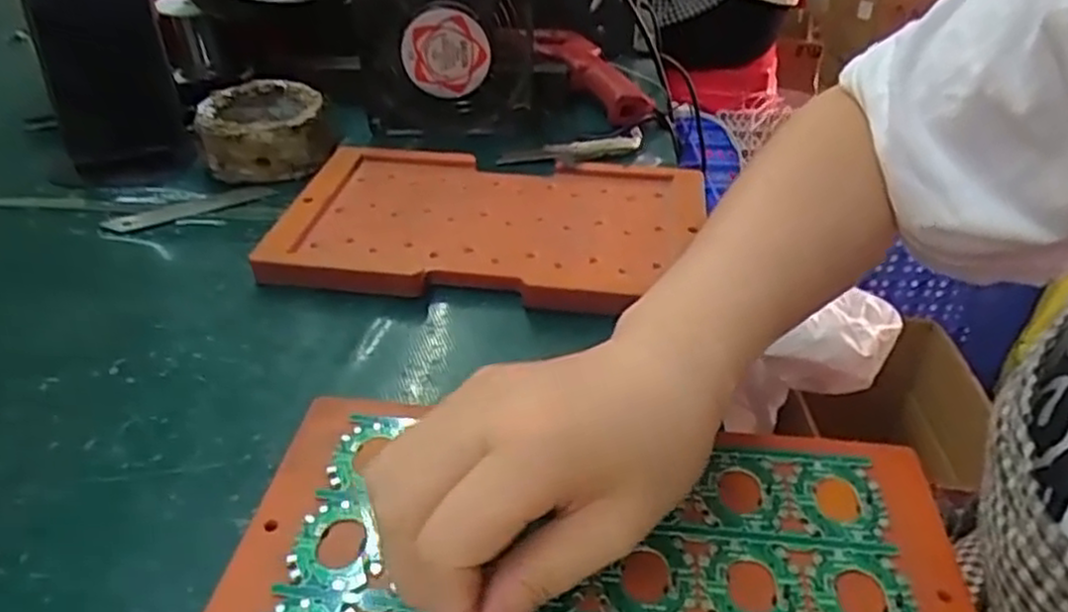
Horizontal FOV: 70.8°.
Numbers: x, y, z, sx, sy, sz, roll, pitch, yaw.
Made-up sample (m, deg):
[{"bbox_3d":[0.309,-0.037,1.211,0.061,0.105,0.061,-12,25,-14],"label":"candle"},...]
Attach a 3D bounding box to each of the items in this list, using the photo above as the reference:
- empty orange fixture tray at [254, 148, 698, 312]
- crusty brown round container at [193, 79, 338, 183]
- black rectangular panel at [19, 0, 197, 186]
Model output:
[{"bbox_3d":[-0.023,-0.054,0.440,0.233,0.017,0.143,5,36,6],"label":"empty orange fixture tray"},{"bbox_3d":[-0.182,-0.121,0.511,0.084,0.039,0.081,-8,37,-11],"label":"crusty brown round container"},{"bbox_3d":[-0.279,-0.168,0.485,0.074,0.171,0.015,-17,11,-19],"label":"black rectangular panel"}]

